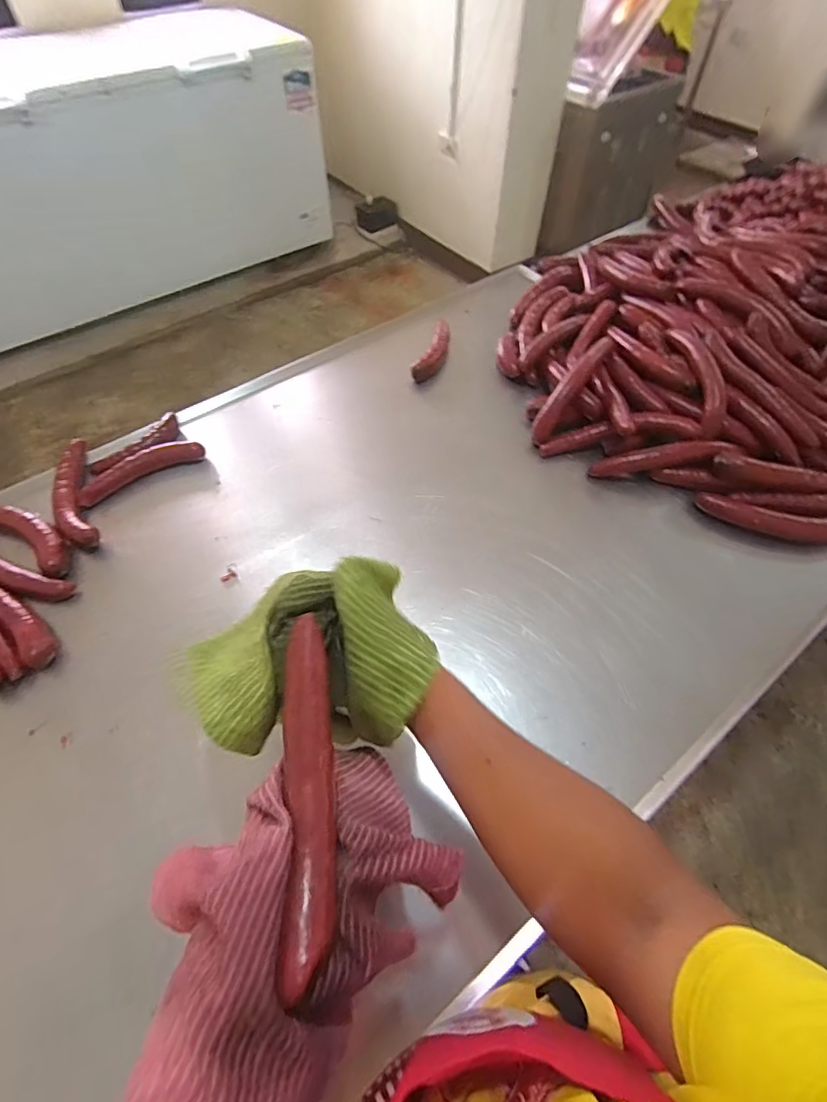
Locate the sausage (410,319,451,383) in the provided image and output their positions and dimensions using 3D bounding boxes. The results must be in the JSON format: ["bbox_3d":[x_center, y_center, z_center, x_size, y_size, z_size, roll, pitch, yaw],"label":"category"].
[{"bbox_3d":[0.053,-0.477,1.209,0.064,0.047,0.222,19,58,11],"label":"sausage"}]

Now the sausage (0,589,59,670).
[{"bbox_3d":[-0.662,0.097,0.814,0.256,0.049,0.060,32,61,18],"label":"sausage"}]

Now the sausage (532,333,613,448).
[{"bbox_3d":[0.332,-0.346,1.053,0.051,0.116,0.288,31,61,18],"label":"sausage"}]

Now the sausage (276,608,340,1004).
[{"bbox_3d":[-0.083,0.179,0.396,0.036,0.030,0.245,-5,62,-5],"label":"sausage"}]

